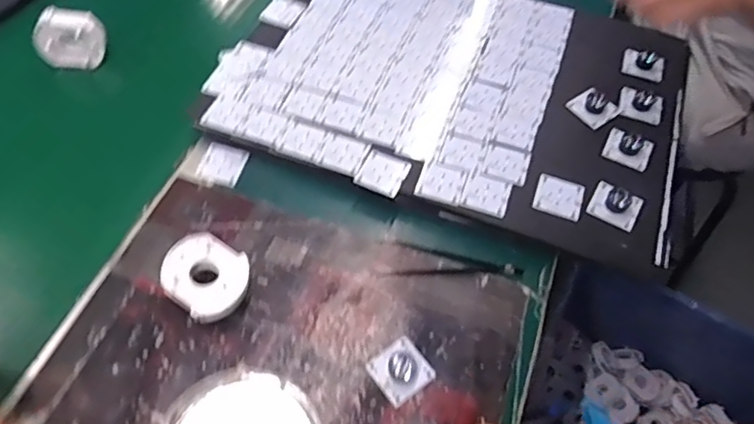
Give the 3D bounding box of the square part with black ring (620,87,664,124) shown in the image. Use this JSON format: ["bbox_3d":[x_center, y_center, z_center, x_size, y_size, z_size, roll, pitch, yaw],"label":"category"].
[{"bbox_3d":[0.298,-0.122,0.653,0.045,0.020,0.040,19,58,7],"label":"square part with black ring"}]

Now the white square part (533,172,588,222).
[{"bbox_3d":[0.180,-0.017,0.577,0.045,0.004,0.043,20,58,8],"label":"white square part"}]

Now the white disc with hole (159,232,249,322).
[{"bbox_3d":[-0.150,0.060,0.514,0.077,0.042,0.063,31,60,15],"label":"white disc with hole"}]

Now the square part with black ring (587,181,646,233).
[{"bbox_3d":[0.232,-0.007,0.570,0.046,0.016,0.039,31,60,15],"label":"square part with black ring"}]

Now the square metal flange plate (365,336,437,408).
[{"bbox_3d":[0.020,0.132,0.492,0.045,0.014,0.045,-31,65,-22],"label":"square metal flange plate"}]

